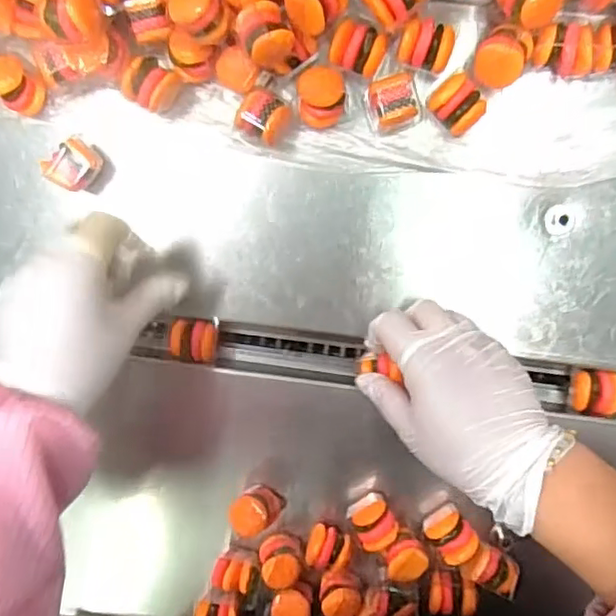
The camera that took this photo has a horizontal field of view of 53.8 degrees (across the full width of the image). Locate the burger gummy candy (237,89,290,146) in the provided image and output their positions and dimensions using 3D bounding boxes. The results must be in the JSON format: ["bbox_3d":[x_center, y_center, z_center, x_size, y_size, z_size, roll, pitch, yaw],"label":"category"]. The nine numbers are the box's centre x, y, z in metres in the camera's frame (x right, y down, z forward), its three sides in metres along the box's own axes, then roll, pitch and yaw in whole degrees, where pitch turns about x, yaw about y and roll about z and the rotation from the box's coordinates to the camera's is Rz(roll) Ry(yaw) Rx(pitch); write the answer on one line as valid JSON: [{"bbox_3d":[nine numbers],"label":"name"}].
[{"bbox_3d":[-0.027,-0.124,0.397,0.032,0.025,0.028,31,100,1],"label":"burger gummy candy"}]

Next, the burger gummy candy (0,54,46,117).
[{"bbox_3d":[-0.196,-0.150,0.410,0.033,0.023,0.030,33,100,1],"label":"burger gummy candy"}]

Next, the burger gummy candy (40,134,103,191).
[{"bbox_3d":[-0.157,-0.096,0.413,0.033,0.028,0.025,-40,92,10],"label":"burger gummy candy"}]

